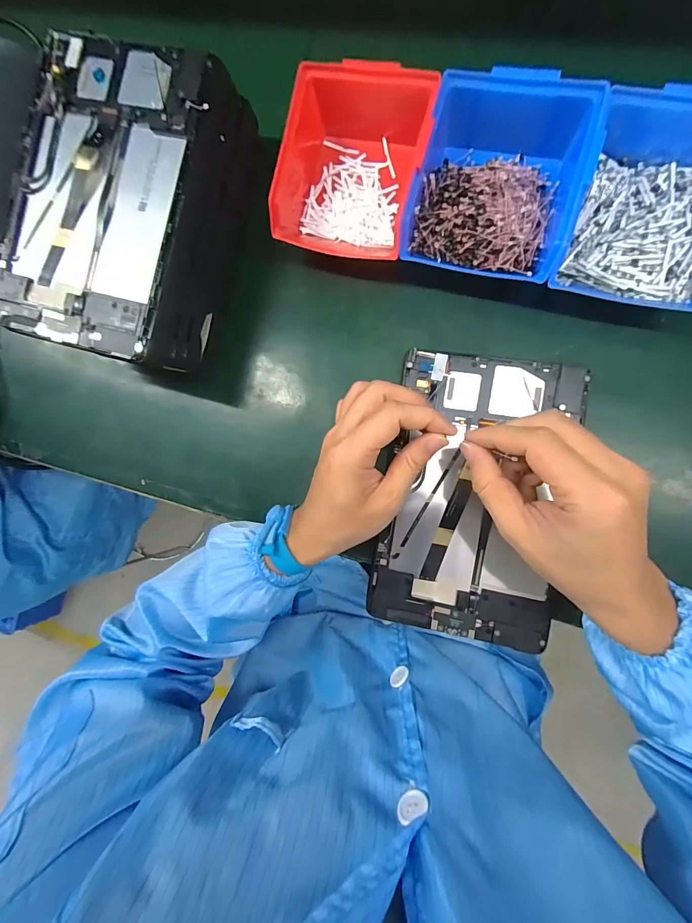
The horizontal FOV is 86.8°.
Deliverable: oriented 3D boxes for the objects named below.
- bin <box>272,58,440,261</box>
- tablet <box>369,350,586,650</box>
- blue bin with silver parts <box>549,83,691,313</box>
[{"bbox_3d":[0.001,-0.260,0.330,0.123,0.064,0.142,15,93,9],"label":"bin"},{"bbox_3d":[0.109,0.030,0.315,0.148,0.009,0.239,9,91,10],"label":"tablet"},{"bbox_3d":[0.239,-0.199,0.285,0.120,0.067,0.143,15,93,9],"label":"blue bin with silver parts"}]

